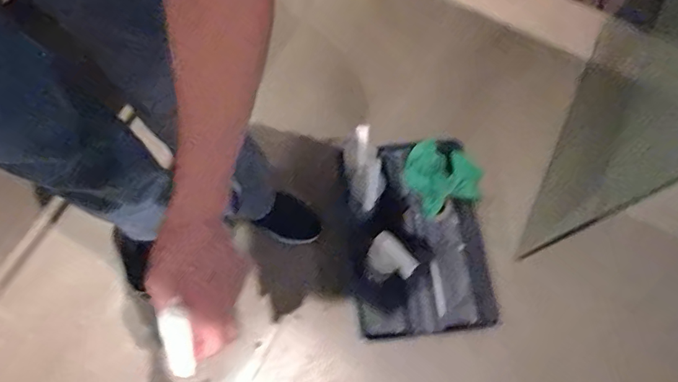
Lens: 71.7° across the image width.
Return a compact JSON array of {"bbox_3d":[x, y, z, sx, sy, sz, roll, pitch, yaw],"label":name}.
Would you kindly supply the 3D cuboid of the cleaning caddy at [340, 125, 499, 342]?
[{"bbox_3d":[0.157,0.093,0.962,0.277,0.321,0.383,-4,71,-4],"label":"cleaning caddy"}]

